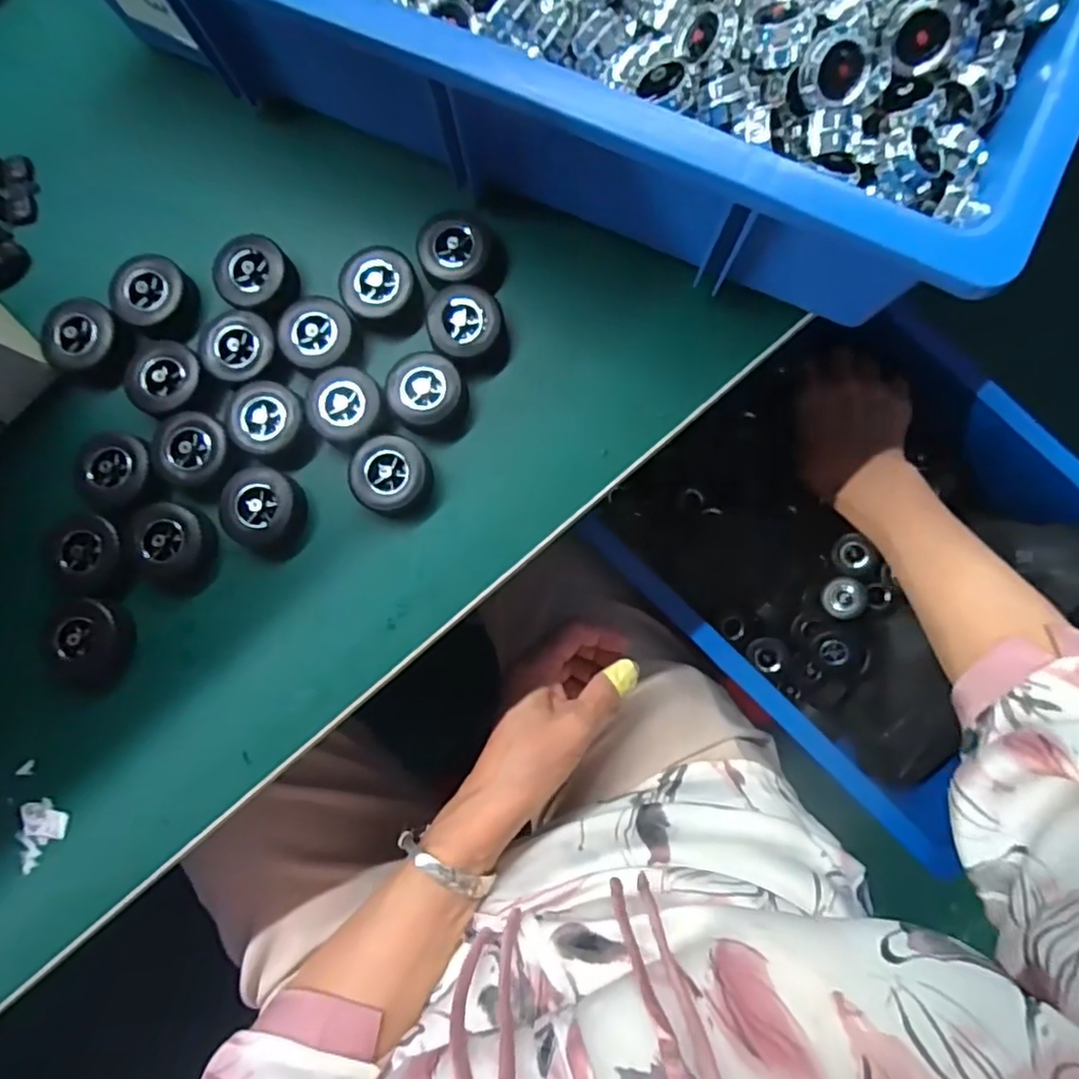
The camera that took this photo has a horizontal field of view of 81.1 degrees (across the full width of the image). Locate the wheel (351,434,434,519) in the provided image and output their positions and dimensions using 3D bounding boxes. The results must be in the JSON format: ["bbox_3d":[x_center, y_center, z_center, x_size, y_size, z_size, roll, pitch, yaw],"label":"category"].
[{"bbox_3d":[-0.071,-0.030,0.303,0.035,0.012,0.039,-44,87,-2],"label":"wheel"}]

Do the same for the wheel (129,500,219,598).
[{"bbox_3d":[-0.174,0.005,0.301,0.037,0.014,0.043,5,87,0],"label":"wheel"}]

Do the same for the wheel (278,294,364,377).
[{"bbox_3d":[-0.110,-0.101,0.314,0.035,0.018,0.037,0,87,0],"label":"wheel"}]

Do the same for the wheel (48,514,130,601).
[{"bbox_3d":[-0.214,0.008,0.300,0.033,0.014,0.037,11,87,1],"label":"wheel"}]

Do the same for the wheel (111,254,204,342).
[{"bbox_3d":[-0.189,-0.120,0.311,0.040,0.013,0.037,0,87,0],"label":"wheel"}]

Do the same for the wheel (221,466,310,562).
[{"bbox_3d":[-0.132,-0.014,0.303,0.041,0.017,0.038,0,87,0],"label":"wheel"}]

